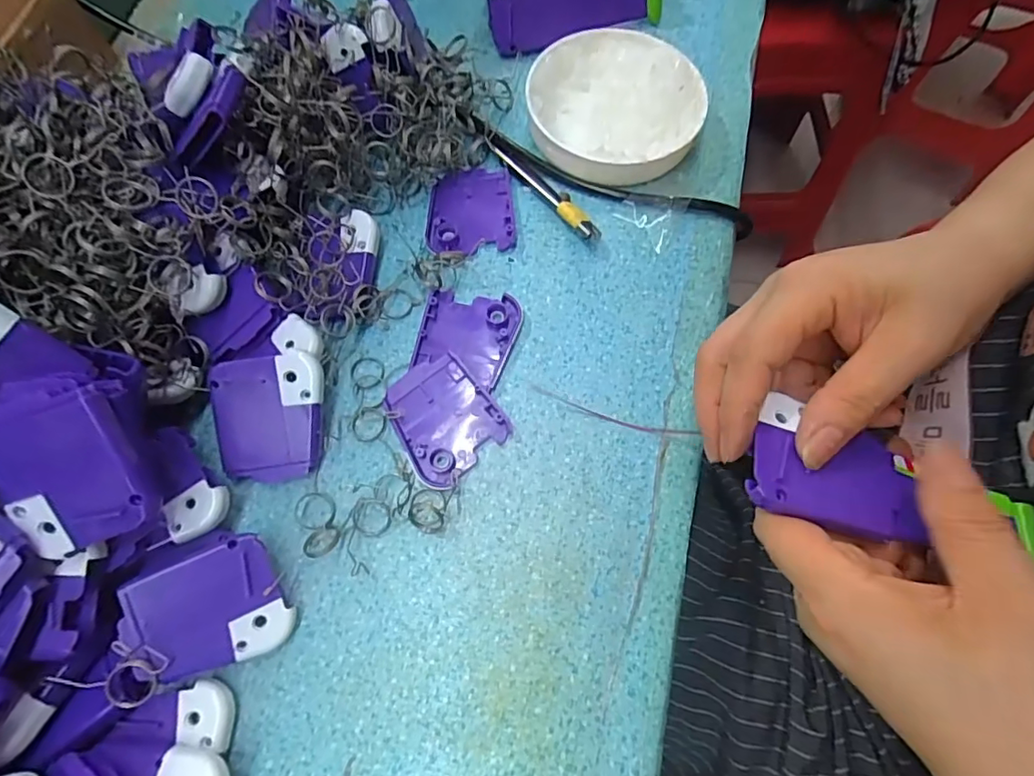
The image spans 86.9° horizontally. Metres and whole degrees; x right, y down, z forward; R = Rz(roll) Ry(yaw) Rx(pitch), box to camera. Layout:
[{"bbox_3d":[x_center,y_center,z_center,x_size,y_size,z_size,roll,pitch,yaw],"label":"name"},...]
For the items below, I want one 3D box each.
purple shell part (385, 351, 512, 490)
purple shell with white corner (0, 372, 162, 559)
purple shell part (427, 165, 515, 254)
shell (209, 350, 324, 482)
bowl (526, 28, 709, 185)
[{"bbox_3d":[-0.040,0.016,0.285,0.050,0.007,0.059,-38,74,-12],"label":"purple shell part"},{"bbox_3d":[-0.172,0.028,0.211,0.052,0.014,0.065,-21,100,0],"label":"purple shell with white corner"},{"bbox_3d":[-0.028,-0.108,0.328,0.051,0.007,0.059,-5,70,-1],"label":"purple shell part"},{"bbox_3d":[-0.124,0.015,0.272,0.051,0.011,0.062,-1,93,-5],"label":"shell"},{"bbox_3d":[0.060,-0.172,0.337,0.102,0.028,0.103,0,70,1],"label":"bowl"}]

